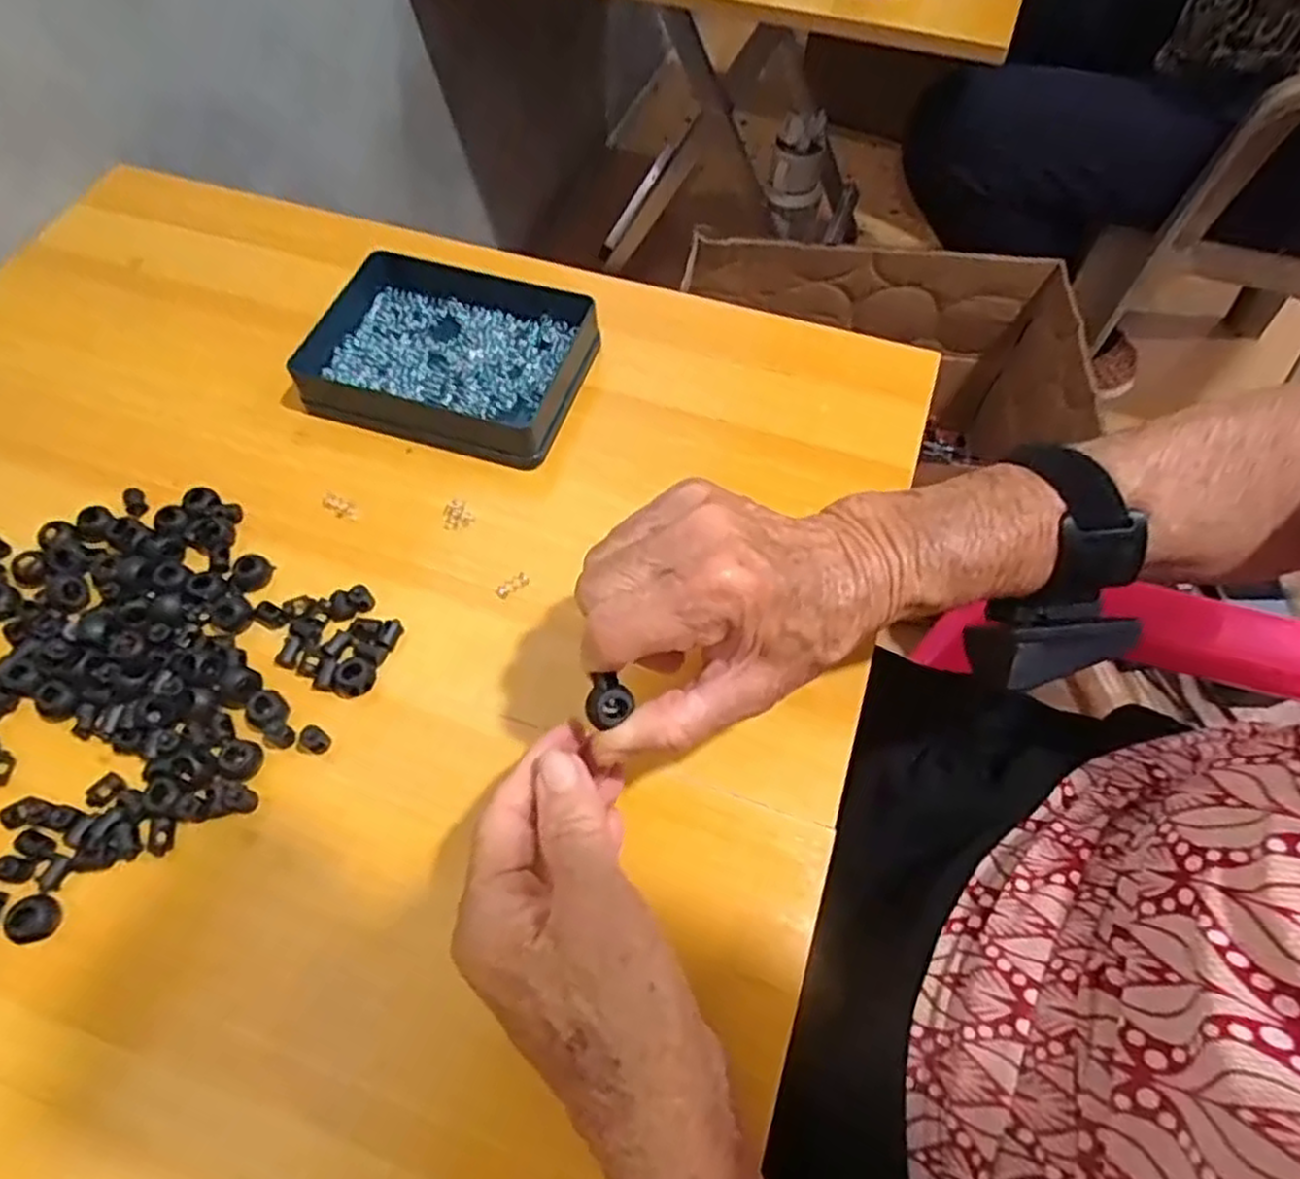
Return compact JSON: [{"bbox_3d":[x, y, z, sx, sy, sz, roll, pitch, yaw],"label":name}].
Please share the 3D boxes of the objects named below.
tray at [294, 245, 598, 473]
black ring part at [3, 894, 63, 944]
[{"bbox_3d":[-0.118,-0.144,0.451,0.156,0.026,0.130,16,62,9],"label":"tray"},{"bbox_3d":[-0.245,0.131,0.305,0.015,0.009,0.017,-27,64,-14],"label":"black ring part"}]

